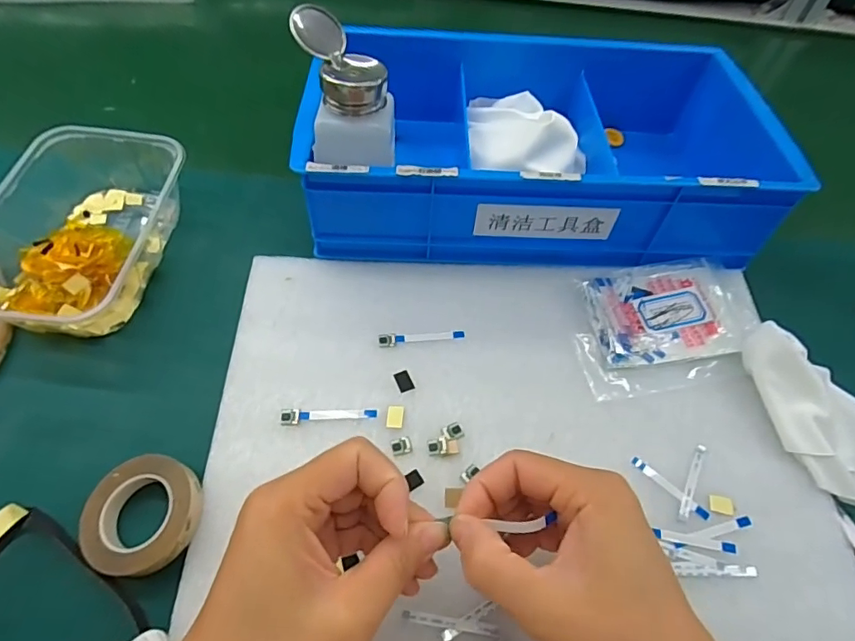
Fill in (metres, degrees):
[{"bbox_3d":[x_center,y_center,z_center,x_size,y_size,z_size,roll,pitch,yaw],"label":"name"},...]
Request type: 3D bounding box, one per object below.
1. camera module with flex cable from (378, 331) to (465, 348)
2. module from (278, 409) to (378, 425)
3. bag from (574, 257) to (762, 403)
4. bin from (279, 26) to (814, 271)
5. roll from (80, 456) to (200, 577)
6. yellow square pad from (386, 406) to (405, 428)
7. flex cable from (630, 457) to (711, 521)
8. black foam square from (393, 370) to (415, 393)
[{"bbox_3d":[-0.004,0.012,0.352,0.061,0.004,0.010,-3,57,-6],"label":"camera module with flex cable"},{"bbox_3d":[-0.063,0.060,0.319,0.060,0.004,0.009,-2,57,-5],"label":"module"},{"bbox_3d":[0.174,0.001,0.364,0.144,0.012,0.094,-8,58,-9],"label":"bag"},{"bbox_3d":[0.086,-0.149,0.410,0.345,0.086,0.203,1,57,-3],"label":"bin"},{"bbox_3d":[-0.160,0.111,0.286,0.065,0.026,0.060,2,57,-3],"label":"roll"},{"bbox_3d":[-0.020,0.061,0.321,0.011,0.004,0.015,6,57,0],"label":"yellow square pad"},{"bbox_3d":[0.147,0.101,0.305,0.050,0.004,0.006,40,63,20],"label":"flex cable"},{"bbox_3d":[-0.015,0.041,0.335,0.010,0.004,0.015,-21,63,-14],"label":"black foam square"}]

